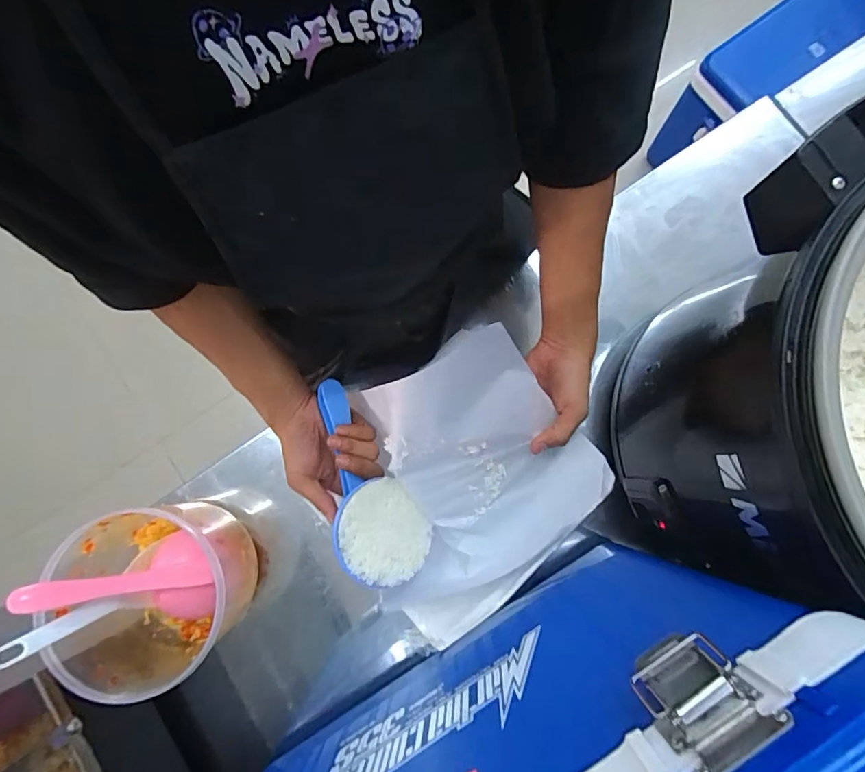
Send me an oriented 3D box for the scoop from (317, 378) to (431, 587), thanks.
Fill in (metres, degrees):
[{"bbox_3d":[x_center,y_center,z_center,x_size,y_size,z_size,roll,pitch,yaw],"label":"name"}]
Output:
[{"bbox_3d":[-0.071,0.107,0.465,0.095,0.050,0.171,-29,93,-29],"label":"scoop"}]

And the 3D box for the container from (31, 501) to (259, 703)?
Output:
[{"bbox_3d":[-0.278,0.211,0.497,0.164,0.139,0.167,-11,80,-1],"label":"container"}]

